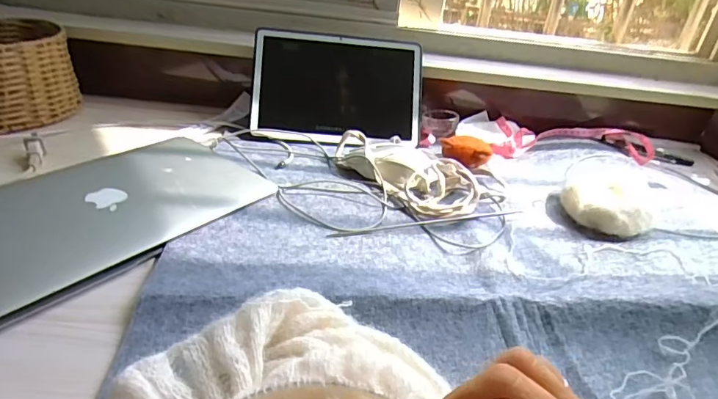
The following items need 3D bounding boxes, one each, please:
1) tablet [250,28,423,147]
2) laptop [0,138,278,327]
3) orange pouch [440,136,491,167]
[{"bbox_3d":[-0.029,-0.160,0.696,0.239,0.160,0.012,4,-7,-5],"label":"tablet"},{"bbox_3d":[-0.255,-0.001,0.492,0.189,0.022,0.296,27,36,29],"label":"laptop"},{"bbox_3d":[0.140,-0.062,0.647,0.063,0.037,0.034,9,31,2],"label":"orange pouch"}]

